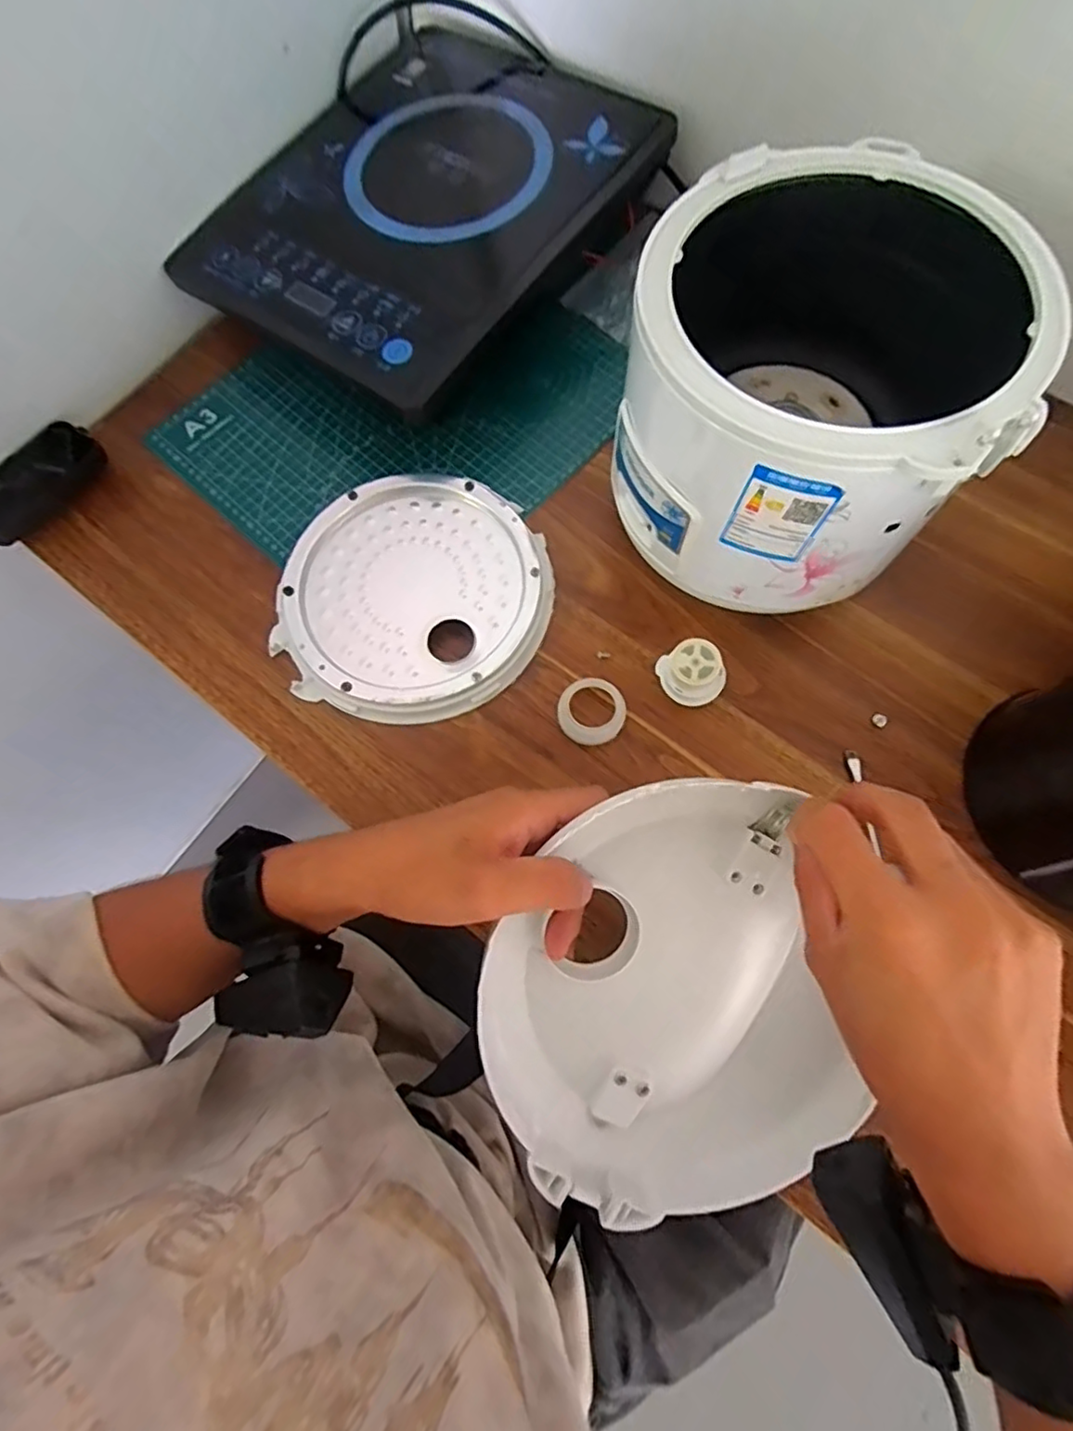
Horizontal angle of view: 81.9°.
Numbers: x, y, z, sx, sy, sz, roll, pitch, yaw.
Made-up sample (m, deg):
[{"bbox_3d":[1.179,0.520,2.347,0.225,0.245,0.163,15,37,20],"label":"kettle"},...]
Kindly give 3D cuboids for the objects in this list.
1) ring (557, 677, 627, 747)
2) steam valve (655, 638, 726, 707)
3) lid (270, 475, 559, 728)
[{"bbox_3d":[0.038,-0.003,0.423,0.044,0.015,0.045,-1,72,2],"label":"ring"},{"bbox_3d":[0.105,-0.028,0.416,0.037,0.039,0.041,-21,72,-5],"label":"steam valve"},{"bbox_3d":[-0.088,-0.089,0.453,0.188,0.022,0.189,-1,72,2],"label":"lid"}]

